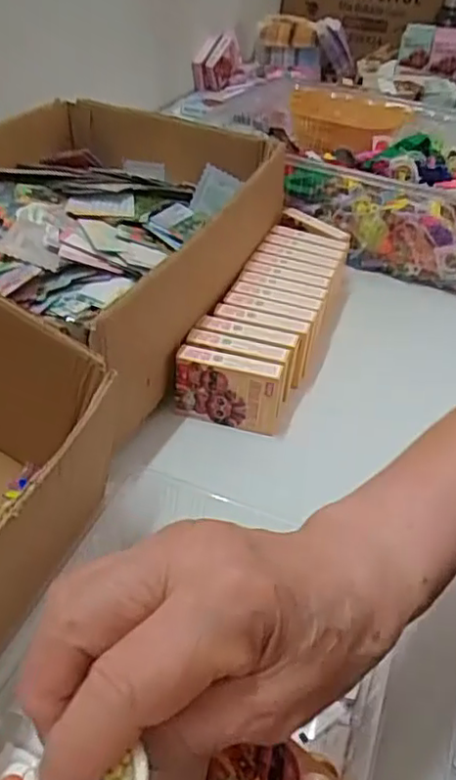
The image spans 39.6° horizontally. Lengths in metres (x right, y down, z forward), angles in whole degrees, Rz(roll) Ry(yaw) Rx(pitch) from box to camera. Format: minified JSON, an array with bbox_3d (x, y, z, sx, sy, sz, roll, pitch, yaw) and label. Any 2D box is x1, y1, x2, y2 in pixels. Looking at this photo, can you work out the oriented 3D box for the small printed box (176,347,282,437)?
[{"bbox_3d":[-0.001,0.001,0.556,0.090,0.064,0.022,11,40,7],"label":"small printed box"}]

